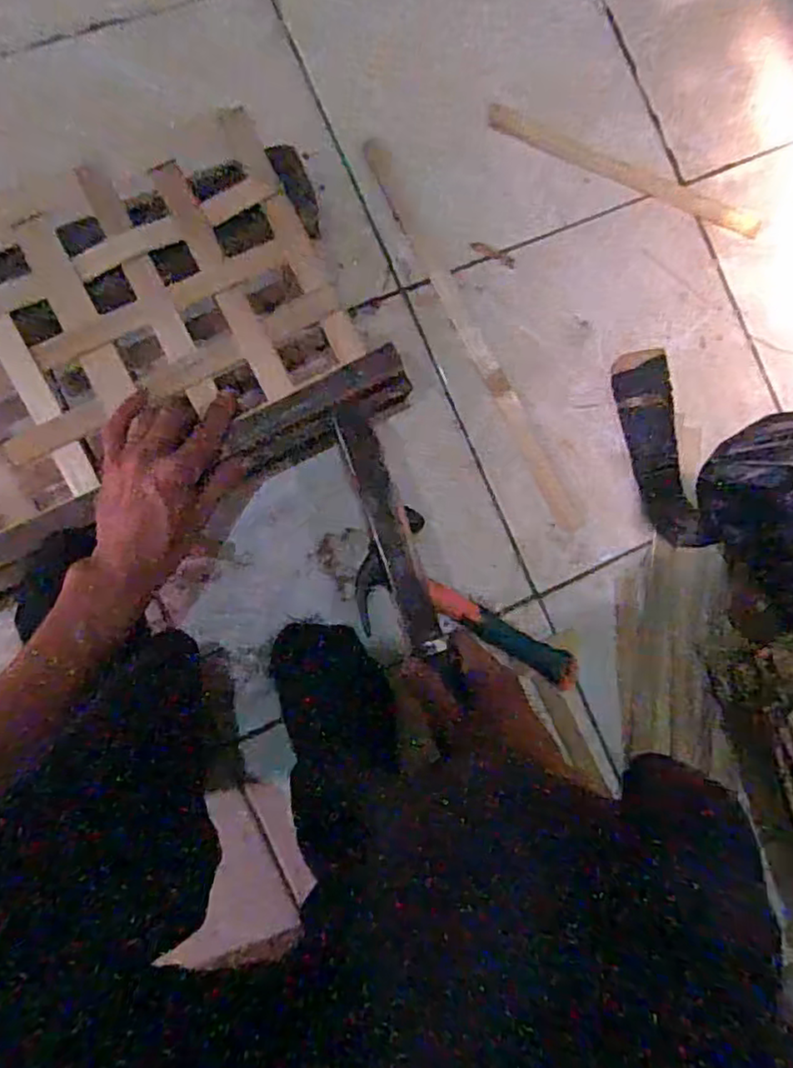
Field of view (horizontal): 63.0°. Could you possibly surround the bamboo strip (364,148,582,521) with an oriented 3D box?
[{"bbox_3d":[0.071,-0.177,0.585,0.023,0.005,0.385,-29,92,-9],"label":"bamboo strip"}]

